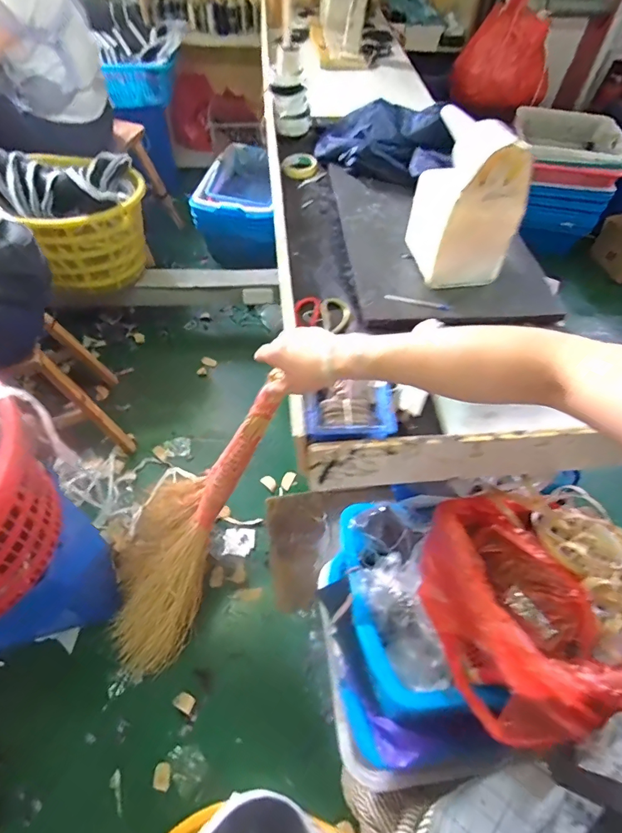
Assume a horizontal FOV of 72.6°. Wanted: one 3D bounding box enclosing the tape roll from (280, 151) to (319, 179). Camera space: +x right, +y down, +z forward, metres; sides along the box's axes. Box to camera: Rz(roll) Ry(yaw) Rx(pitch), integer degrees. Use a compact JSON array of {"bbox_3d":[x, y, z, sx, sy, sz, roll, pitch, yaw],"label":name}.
[{"bbox_3d":[-0.031,-0.687,1.158,0.095,0.036,0.095,1,55,-1],"label":"tape roll"}]

